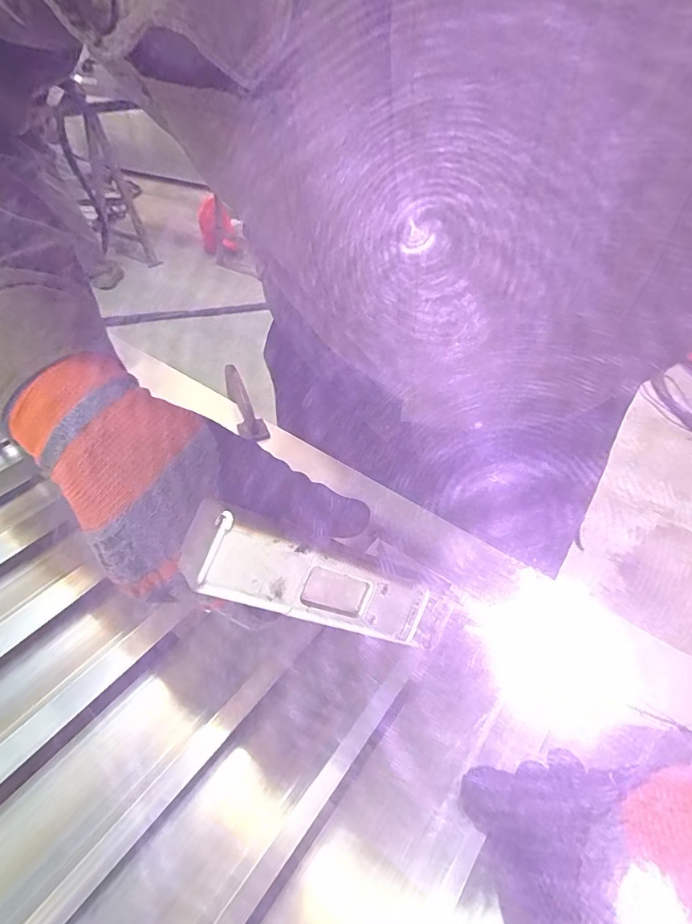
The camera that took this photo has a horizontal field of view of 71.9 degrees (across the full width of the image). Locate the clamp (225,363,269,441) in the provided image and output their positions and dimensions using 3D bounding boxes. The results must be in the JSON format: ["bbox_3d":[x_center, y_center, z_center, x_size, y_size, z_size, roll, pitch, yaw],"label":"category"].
[{"bbox_3d":[-0.104,-0.058,0.479,0.023,0.015,0.086,-21,77,-21],"label":"clamp"}]

